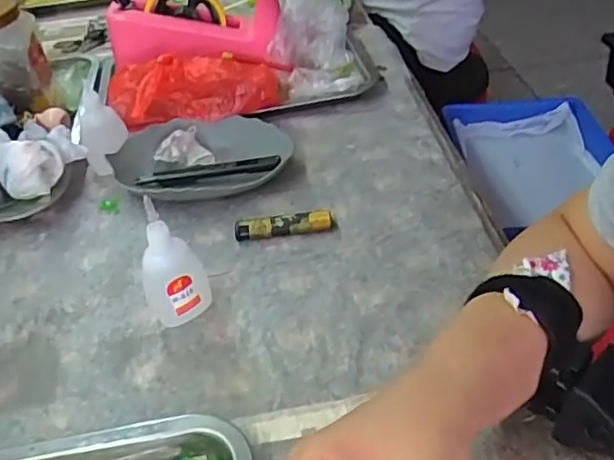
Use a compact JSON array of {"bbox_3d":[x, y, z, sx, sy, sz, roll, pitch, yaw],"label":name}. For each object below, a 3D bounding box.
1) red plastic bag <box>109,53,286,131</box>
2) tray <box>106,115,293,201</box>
[{"bbox_3d":[-0.110,-0.144,0.636,0.180,0.067,0.065,-13,40,-9],"label":"red plastic bag"},{"bbox_3d":[-0.100,-0.066,0.594,0.165,0.034,0.107,-3,39,4],"label":"tray"}]

